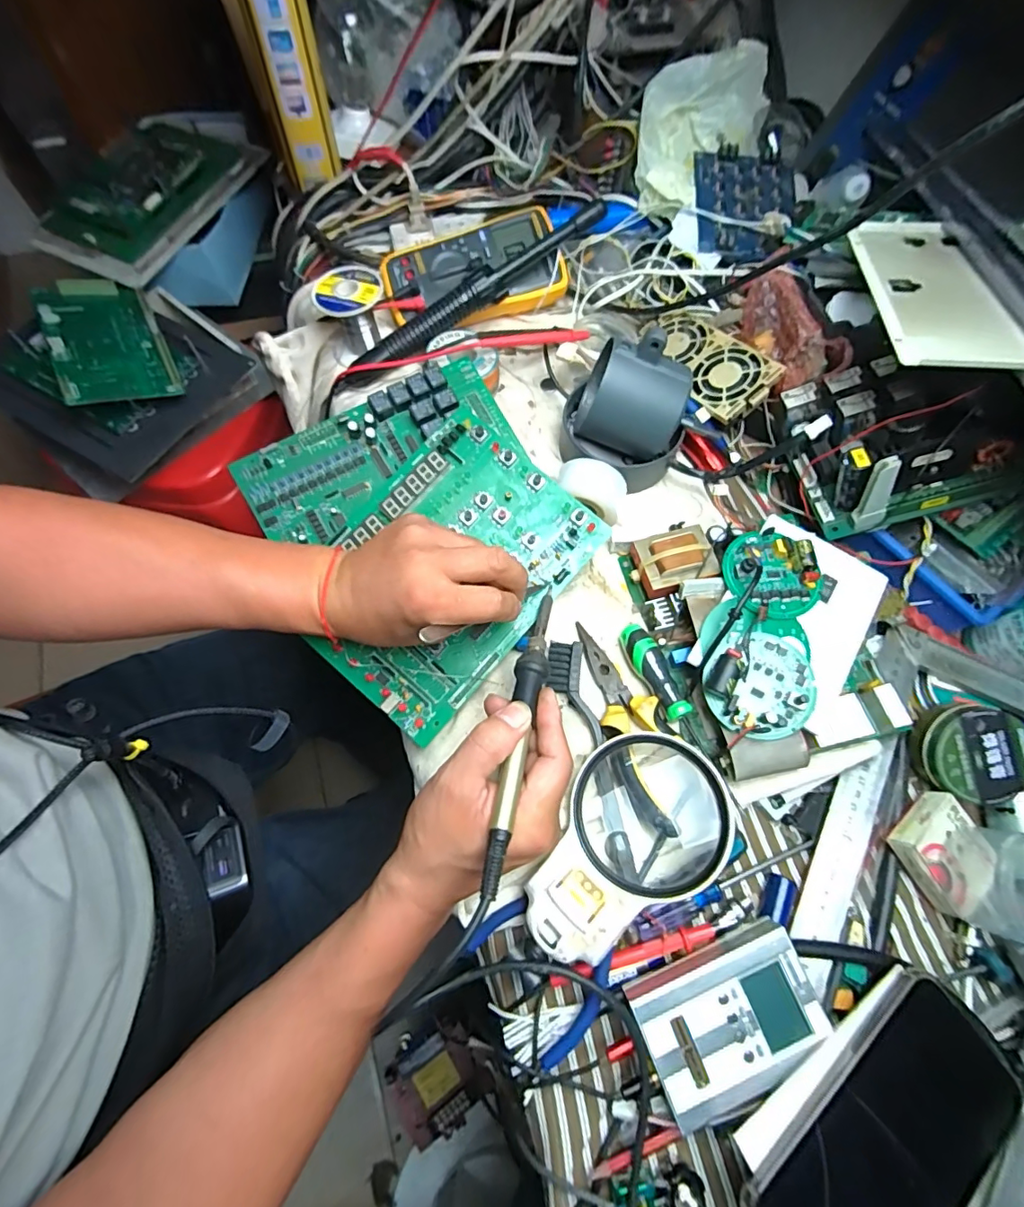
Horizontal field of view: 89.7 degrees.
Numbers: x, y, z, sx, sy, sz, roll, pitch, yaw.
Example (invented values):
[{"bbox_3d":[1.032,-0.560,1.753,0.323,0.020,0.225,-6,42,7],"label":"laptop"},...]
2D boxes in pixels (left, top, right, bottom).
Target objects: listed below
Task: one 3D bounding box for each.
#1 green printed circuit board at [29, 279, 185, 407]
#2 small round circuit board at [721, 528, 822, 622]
[{"bbox_3d":[-0.494,-0.322,0.626,0.116,0.013,0.201,-21,74,-26],"label":"green printed circuit board"},{"bbox_3d":[0.192,-0.024,0.378,0.061,0.024,0.067,1,68,-2],"label":"small round circuit board"}]

